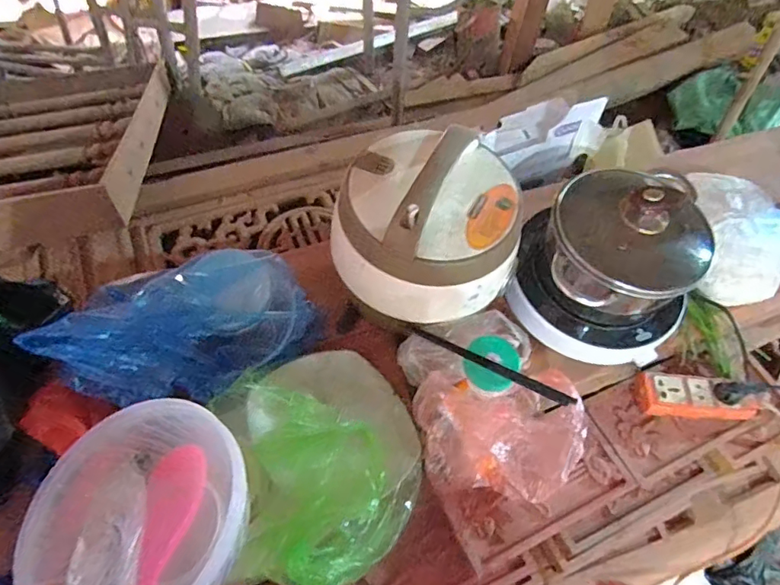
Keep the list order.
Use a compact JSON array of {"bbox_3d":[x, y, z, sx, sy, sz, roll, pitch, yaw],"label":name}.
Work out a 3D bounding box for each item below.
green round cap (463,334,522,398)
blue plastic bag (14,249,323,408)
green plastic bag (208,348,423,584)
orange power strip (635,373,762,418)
[{"bbox_3d":[0.130,0.094,0.656,0.073,0.007,0.073,1,82,-4],"label":"green round cap"},{"bbox_3d":[-0.241,0.041,0.636,0.319,0.070,0.179,-28,93,-33],"label":"blue plastic bag"},{"bbox_3d":[-0.084,0.193,0.607,0.238,0.096,0.273,-12,63,-11],"label":"green plastic bag"},{"bbox_3d":[0.443,0.150,0.724,0.175,0.027,0.059,7,61,0],"label":"orange power strip"}]

